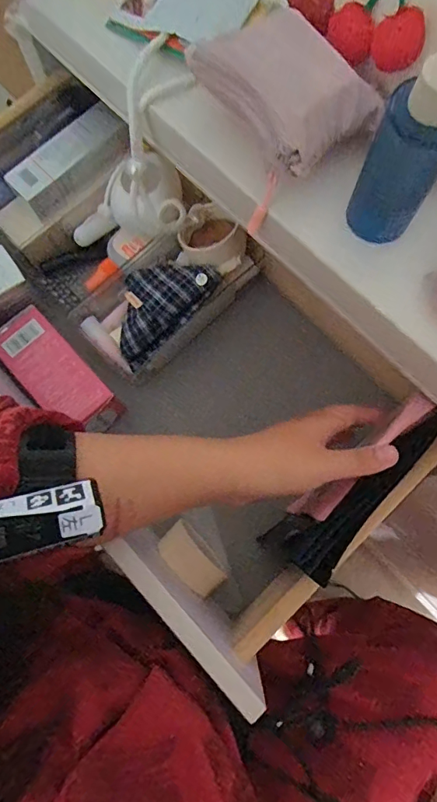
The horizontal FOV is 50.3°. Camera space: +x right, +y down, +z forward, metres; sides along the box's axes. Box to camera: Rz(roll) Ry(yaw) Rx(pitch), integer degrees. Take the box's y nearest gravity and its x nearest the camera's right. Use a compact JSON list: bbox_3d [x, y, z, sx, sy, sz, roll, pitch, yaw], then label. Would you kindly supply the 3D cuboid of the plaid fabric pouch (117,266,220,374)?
[{"bbox_3d":[-0.068,-0.103,0.479,0.079,0.043,0.120,41,79,9],"label":"plaid fabric pouch"}]

